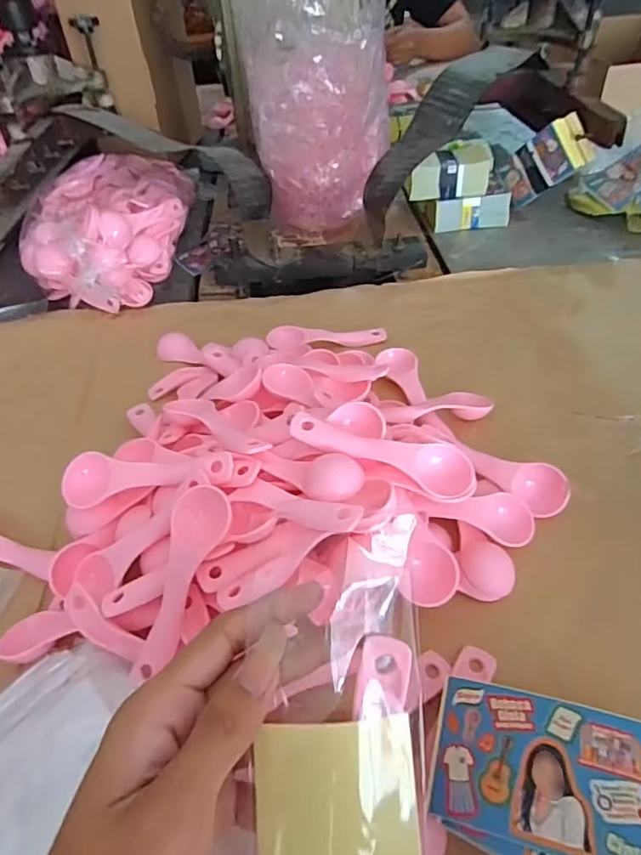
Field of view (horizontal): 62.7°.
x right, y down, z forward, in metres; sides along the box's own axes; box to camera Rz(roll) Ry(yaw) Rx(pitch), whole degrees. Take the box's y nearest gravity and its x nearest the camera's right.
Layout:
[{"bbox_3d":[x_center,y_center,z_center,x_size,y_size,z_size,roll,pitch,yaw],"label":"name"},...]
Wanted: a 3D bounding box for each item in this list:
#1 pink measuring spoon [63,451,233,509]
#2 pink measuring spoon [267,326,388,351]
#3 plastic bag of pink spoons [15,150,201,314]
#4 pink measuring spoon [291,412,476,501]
[{"bbox_3d":[-0.108,0.032,0.326,0.110,0.021,0.031,3,46,8],"label":"pink measuring spoon"},{"bbox_3d":[0.007,-0.087,0.502,0.112,0.012,0.040,-7,45,-2],"label":"pink measuring spoon"},{"bbox_3d":[-0.245,-0.258,0.641,0.163,0.080,0.299,-8,45,-3],"label":"plastic bag of pink spoons"},{"bbox_3d":[0.036,0.017,0.315,0.111,0.021,0.034,8,46,12],"label":"pink measuring spoon"}]

